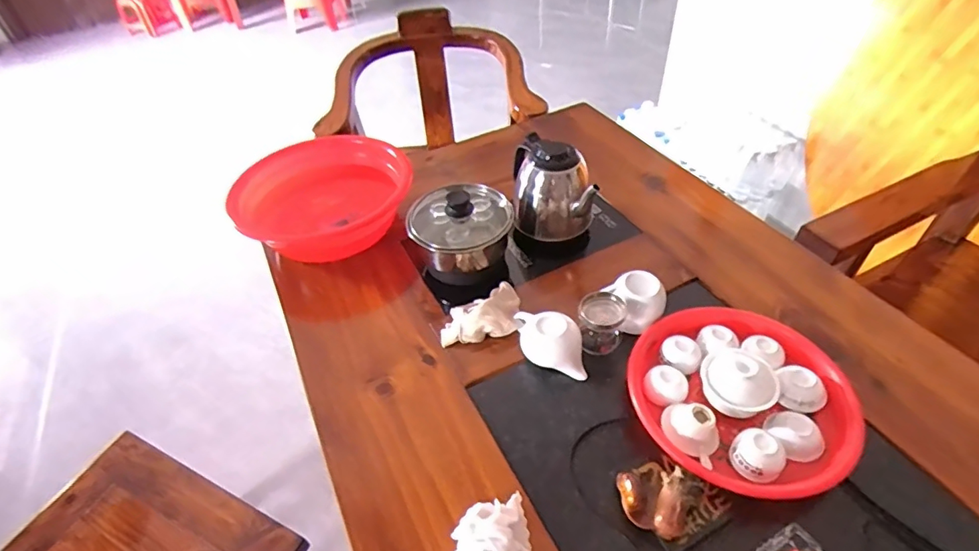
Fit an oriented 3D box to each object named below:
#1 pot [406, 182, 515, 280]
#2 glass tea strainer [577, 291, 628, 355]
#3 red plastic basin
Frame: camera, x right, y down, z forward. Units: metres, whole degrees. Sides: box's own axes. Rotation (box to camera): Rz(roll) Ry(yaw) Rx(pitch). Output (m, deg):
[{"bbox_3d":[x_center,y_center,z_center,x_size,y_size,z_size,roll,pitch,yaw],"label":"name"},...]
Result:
[{"bbox_3d":[-0.045,-0.067,0.818,0.162,0.118,0.130,-11,45,-6],"label":"pot"},{"bbox_3d":[0.152,0.066,0.703,0.061,0.066,0.060,-3,44,3],"label":"glass tea strainer"},{"bbox_3d":[-0.303,-0.135,0.939,0.285,0.113,0.285,-3,45,3],"label":"red plastic basin"}]

